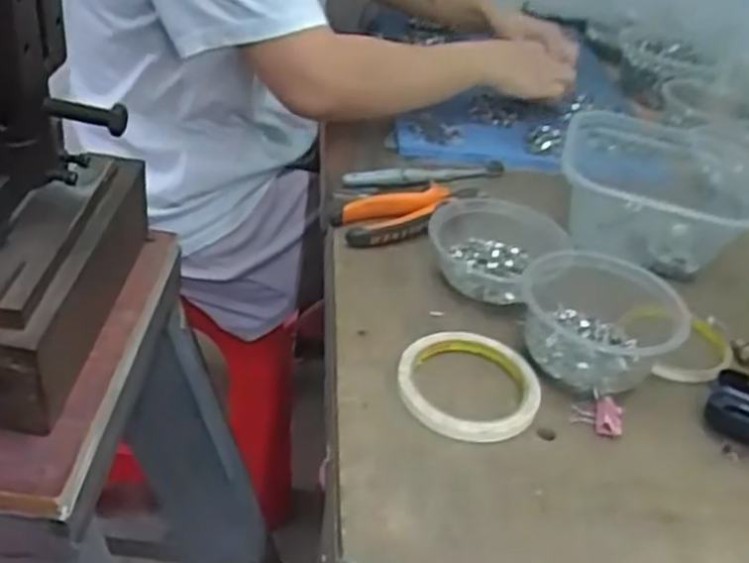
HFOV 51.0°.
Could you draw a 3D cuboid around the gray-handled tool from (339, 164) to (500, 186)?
[{"bbox_3d":[0.048,-0.106,0.769,0.178,0.022,0.021,-9,40,-24],"label":"gray-handled tool"}]

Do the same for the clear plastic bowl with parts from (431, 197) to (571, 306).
[{"bbox_3d":[0.096,-0.032,0.650,0.104,0.051,0.108,5,35,-3],"label":"clear plastic bowl with parts"}]

